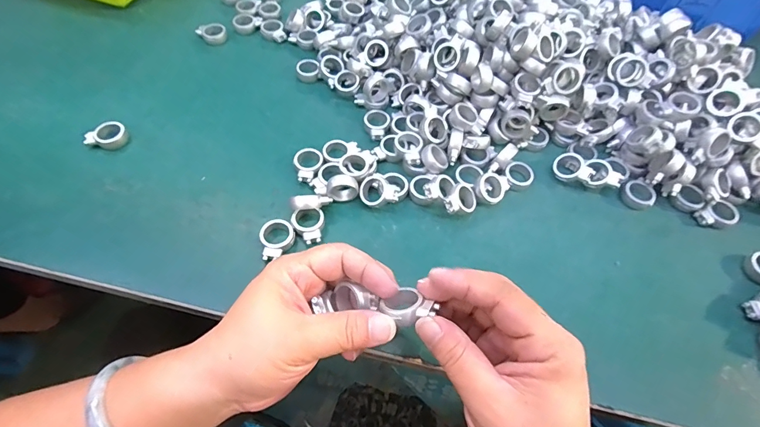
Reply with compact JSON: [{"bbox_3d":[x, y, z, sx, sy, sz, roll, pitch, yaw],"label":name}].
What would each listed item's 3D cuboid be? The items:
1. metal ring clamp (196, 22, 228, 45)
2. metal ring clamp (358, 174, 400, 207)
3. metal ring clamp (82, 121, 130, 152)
[{"bbox_3d":[-0.190,-0.203,0.436,0.030,0.014,0.024,-24,64,-15],"label":"metal ring clamp"},{"bbox_3d":[0.000,-0.016,0.322,0.033,0.015,0.026,32,88,31],"label":"metal ring clamp"},{"bbox_3d":[-0.246,-0.069,0.346,0.034,0.011,0.023,-17,62,-12],"label":"metal ring clamp"}]

